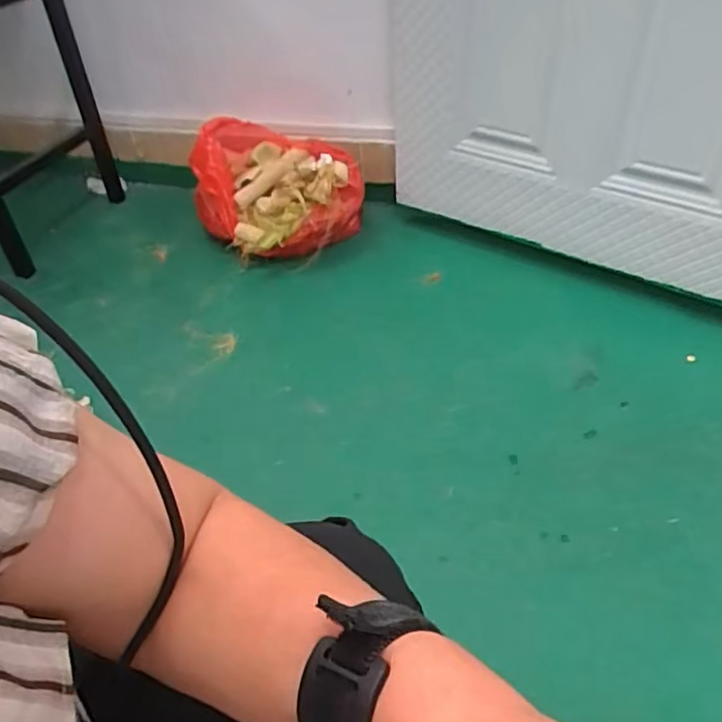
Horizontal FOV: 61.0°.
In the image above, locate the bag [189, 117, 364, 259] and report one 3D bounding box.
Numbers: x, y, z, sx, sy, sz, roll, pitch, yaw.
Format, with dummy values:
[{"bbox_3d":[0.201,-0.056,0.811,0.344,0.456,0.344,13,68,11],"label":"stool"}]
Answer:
[{"bbox_3d":[-0.181,-0.358,1.305,0.351,0.205,0.270,11,45,15],"label":"bag"}]

